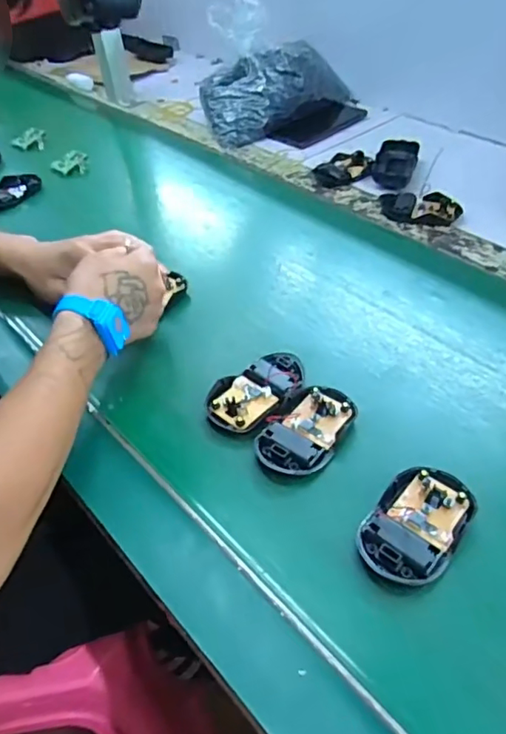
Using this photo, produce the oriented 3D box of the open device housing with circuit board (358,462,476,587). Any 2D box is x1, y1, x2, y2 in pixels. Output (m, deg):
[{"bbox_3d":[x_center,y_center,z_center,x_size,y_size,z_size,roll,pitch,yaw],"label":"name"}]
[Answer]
[{"bbox_3d":[0.115,0.109,0.390,0.060,0.012,0.097,28,54,30],"label":"open device housing with circuit board"}]

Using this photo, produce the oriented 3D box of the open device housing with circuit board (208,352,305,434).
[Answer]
[{"bbox_3d":[0.005,0.021,0.488,0.096,0.018,0.057,-35,51,-26],"label":"open device housing with circuit board"}]

